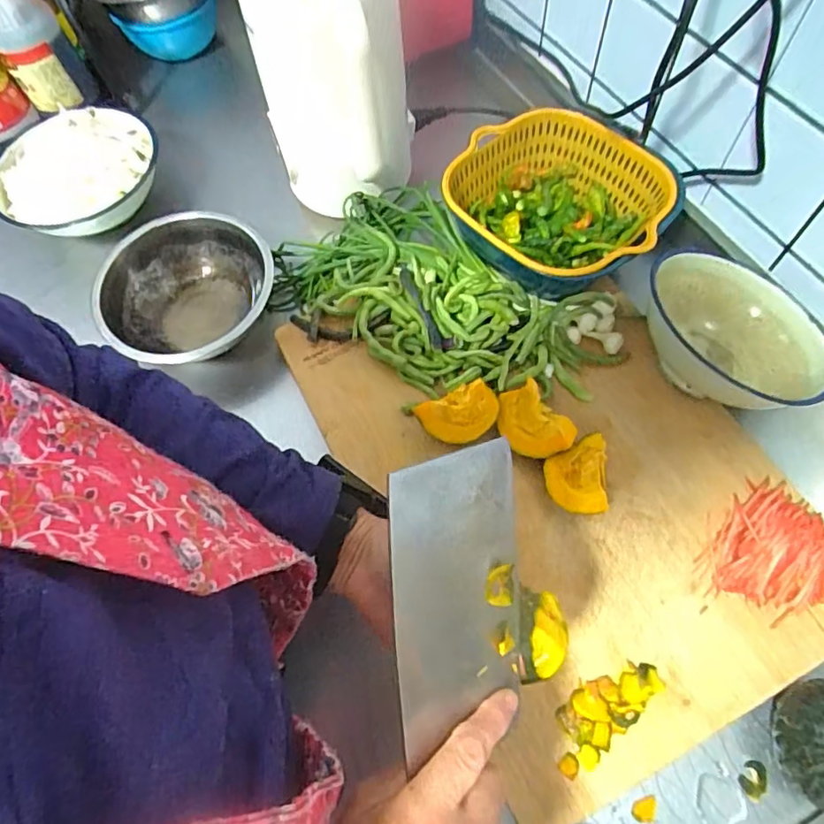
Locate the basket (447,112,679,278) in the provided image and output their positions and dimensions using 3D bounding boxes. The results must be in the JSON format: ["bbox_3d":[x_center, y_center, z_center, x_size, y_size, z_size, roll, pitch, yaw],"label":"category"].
[{"bbox_3d":[0.150,-0.210,0.555,0.194,0.064,0.201,-1,60,3],"label":"basket"}]

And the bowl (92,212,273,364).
[{"bbox_3d":[-0.237,-0.125,0.592,0.193,0.075,0.174,30,67,19],"label":"bowl"}]

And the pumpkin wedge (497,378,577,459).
[{"bbox_3d":[0.105,0.010,0.480,0.054,0.022,0.068,-45,72,26],"label":"pumpkin wedge"}]

